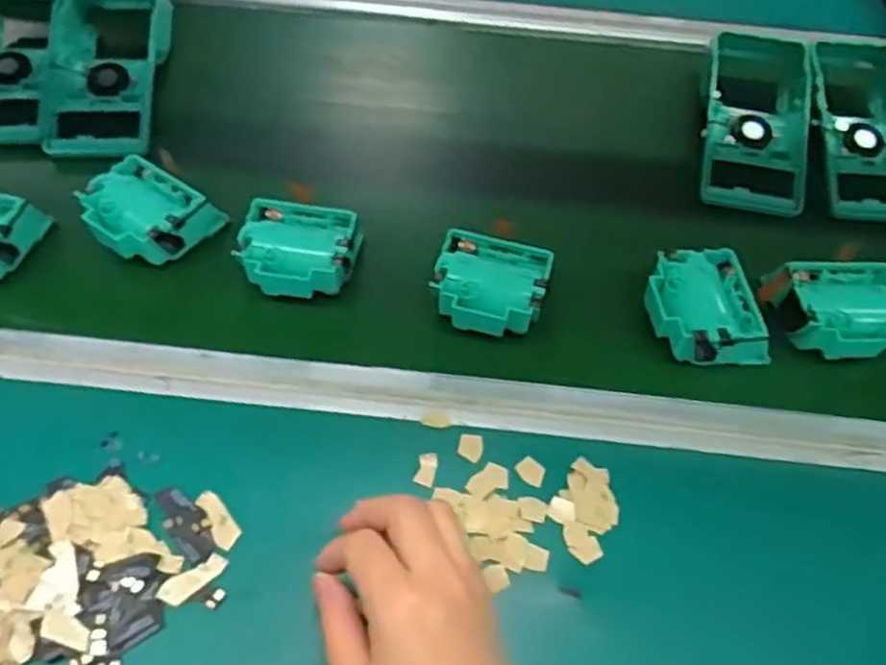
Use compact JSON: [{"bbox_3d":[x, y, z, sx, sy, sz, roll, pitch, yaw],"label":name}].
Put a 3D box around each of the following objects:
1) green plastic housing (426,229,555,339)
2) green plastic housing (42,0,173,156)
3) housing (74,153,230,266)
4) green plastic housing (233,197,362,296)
[{"bbox_3d":[0.031,-0.028,0.516,0.076,0.038,0.069,14,56,7],"label":"green plastic housing"},{"bbox_3d":[-0.285,-0.230,0.640,0.091,0.038,0.182,0,56,-3],"label":"green plastic housing"},{"bbox_3d":[-0.213,-0.082,0.544,0.084,0.037,0.074,25,58,14],"label":"housing"},{"bbox_3d":[-0.100,-0.054,0.530,0.077,0.041,0.068,8,56,3],"label":"green plastic housing"}]

